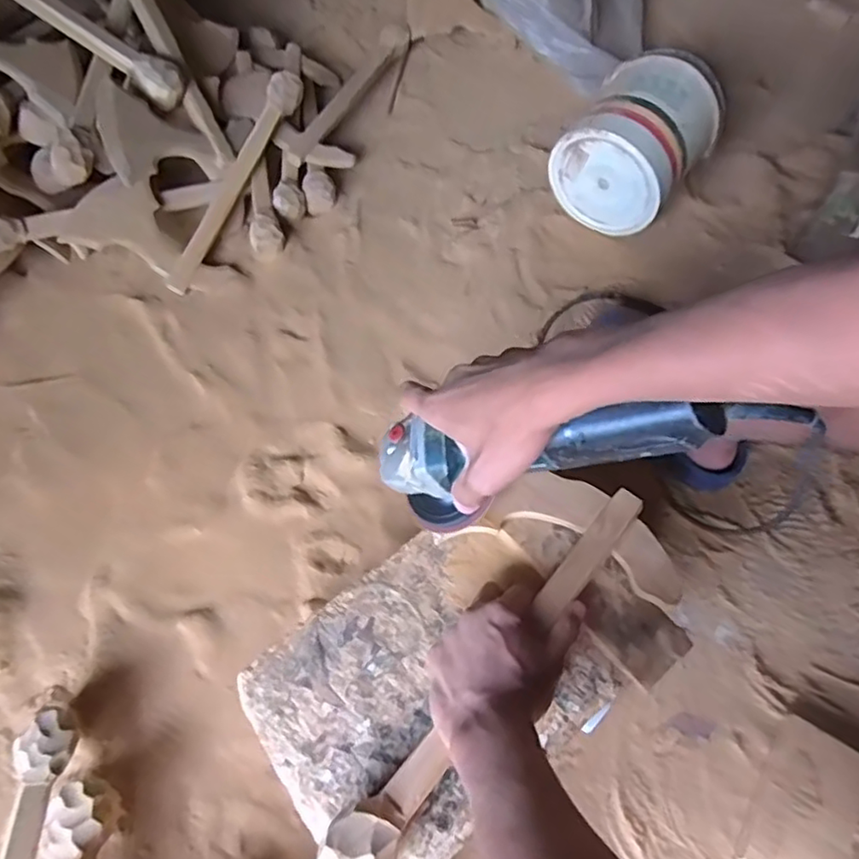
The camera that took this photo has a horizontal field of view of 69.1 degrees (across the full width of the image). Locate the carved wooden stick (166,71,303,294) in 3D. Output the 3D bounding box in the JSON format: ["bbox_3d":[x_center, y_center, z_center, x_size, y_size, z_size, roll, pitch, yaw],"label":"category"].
[{"bbox_3d":[-0.299,-0.379,0.960,0.042,0.049,0.385,25,84,11],"label":"carved wooden stick"}]

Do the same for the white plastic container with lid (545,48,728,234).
[{"bbox_3d":[0.320,-0.442,0.948,0.179,0.170,0.223,32,66,15],"label":"white plastic container with lid"}]

